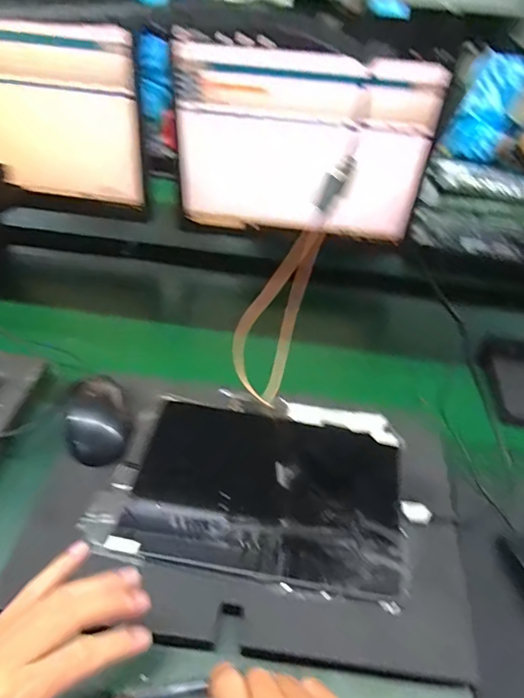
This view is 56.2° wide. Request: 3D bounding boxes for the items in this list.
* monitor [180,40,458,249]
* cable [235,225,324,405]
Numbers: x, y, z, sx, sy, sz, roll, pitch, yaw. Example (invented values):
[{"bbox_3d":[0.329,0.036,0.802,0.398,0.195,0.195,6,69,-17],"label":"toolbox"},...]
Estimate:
[{"bbox_3d":[0.054,-0.279,0.704,0.354,0.244,0.035,7,43,4],"label":"monitor"},{"bbox_3d":[0.018,-0.040,0.549,0.063,0.196,0.058,29,26,25],"label":"cable"}]

